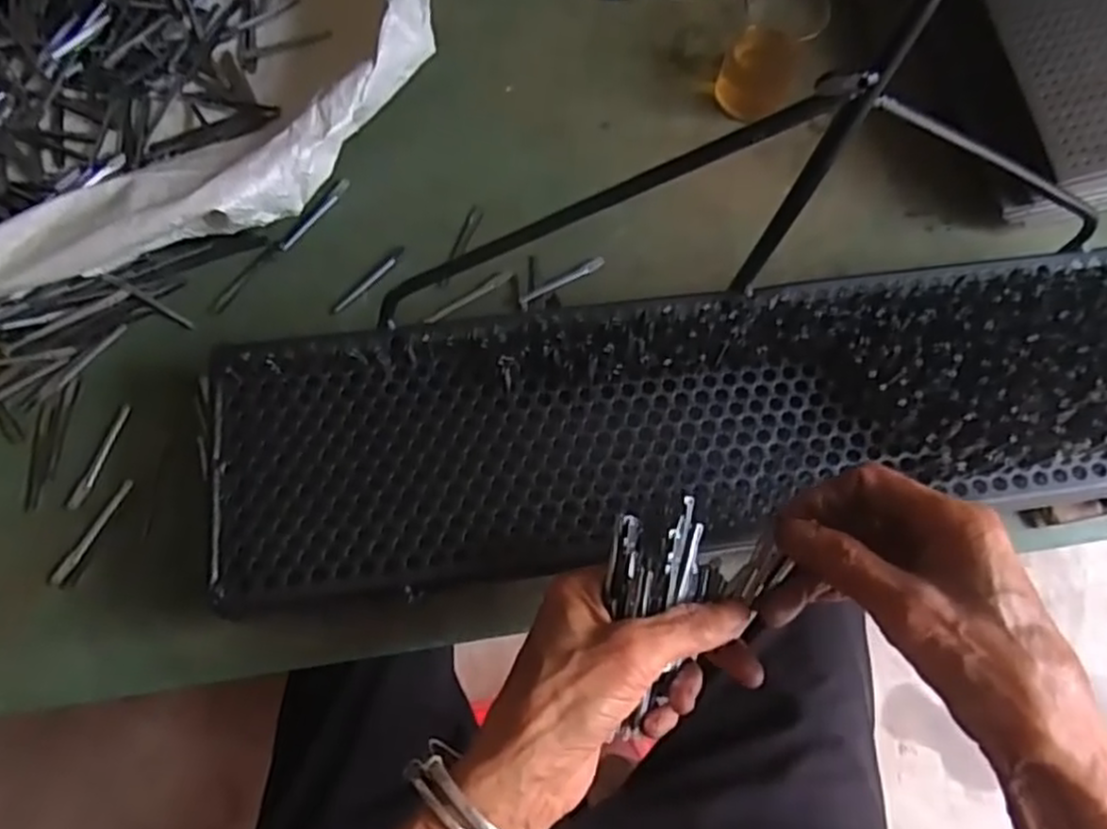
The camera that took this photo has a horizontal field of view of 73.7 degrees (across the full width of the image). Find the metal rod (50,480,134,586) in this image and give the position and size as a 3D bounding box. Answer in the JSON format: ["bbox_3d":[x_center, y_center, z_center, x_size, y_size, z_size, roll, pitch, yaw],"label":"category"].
[{"bbox_3d":[-0.272,0.069,0.436,0.007,0.004,0.068,26,73,4],"label":"metal rod"}]

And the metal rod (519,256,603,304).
[{"bbox_3d":[0.007,-0.090,0.498,0.066,0.004,0.009,-30,77,-12],"label":"metal rod"}]

